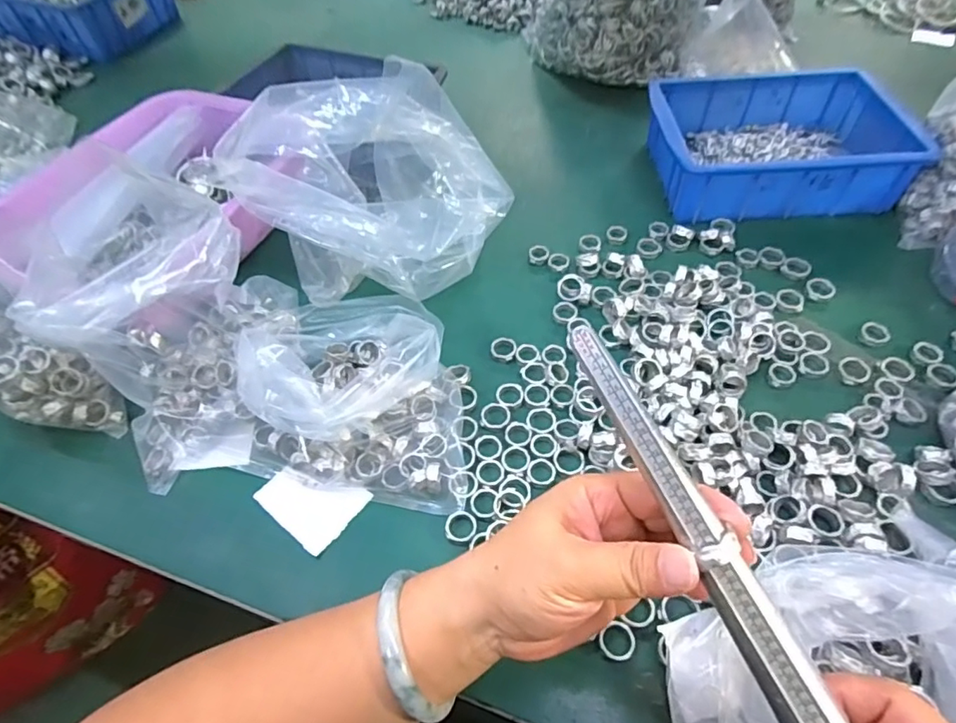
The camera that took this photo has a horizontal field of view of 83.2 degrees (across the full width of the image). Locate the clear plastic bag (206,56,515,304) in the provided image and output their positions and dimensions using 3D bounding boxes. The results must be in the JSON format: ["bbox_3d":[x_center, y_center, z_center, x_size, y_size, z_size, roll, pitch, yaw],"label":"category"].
[{"bbox_3d":[-0.098,-0.160,0.499,0.203,0.148,0.181,32,60,23],"label":"clear plastic bag"}]

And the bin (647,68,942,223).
[{"bbox_3d":[0.314,-0.235,0.582,0.237,0.070,0.168,-2,53,1],"label":"bin"}]

